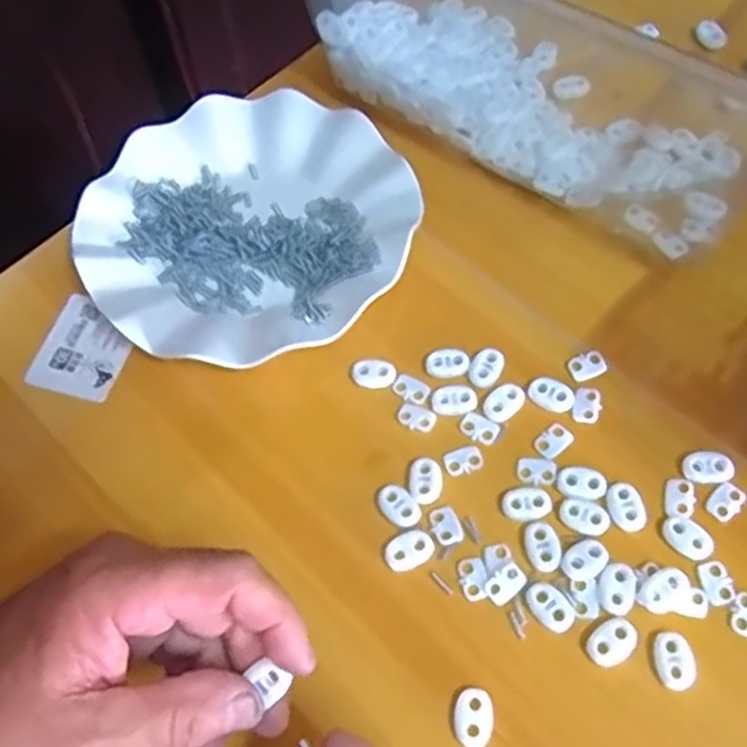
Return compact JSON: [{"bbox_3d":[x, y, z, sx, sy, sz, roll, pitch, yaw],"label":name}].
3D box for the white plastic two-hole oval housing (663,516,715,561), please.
[{"bbox_3d":[0.142,0.074,0.355,0.022,0.004,0.016,40,70,22],"label":"white plastic two-hole oval housing"}]

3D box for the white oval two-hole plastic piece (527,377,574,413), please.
[{"bbox_3d":[0.089,0.011,0.394,0.022,0.005,0.015,22,65,15],"label":"white oval two-hole plastic piece"}]

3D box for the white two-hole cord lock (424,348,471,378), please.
[{"bbox_3d":[0.038,-0.005,0.406,0.022,0.004,0.015,-11,61,-2],"label":"white two-hole cord lock"}]

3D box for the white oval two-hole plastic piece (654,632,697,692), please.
[{"bbox_3d":[0.126,0.120,0.329,0.016,0.004,0.023,-2,61,3],"label":"white oval two-hole plastic piece"}]

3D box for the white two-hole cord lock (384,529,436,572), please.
[{"bbox_3d":[0.017,0.081,0.361,0.023,0.004,0.016,-25,63,-10],"label":"white two-hole cord lock"}]

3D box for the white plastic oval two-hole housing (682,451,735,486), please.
[{"bbox_3d":[0.157,0.044,0.370,0.022,0.004,0.016,-3,61,2],"label":"white plastic oval two-hole housing"}]

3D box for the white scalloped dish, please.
[{"bbox_3d":[-0.072,-0.086,0.447,0.178,0.022,0.180,-2,61,3],"label":"white scalloped dish"}]

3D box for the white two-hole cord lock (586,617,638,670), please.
[{"bbox_3d":[0.102,0.114,0.335,0.022,0.004,0.016,-36,65,-15],"label":"white two-hole cord lock"}]

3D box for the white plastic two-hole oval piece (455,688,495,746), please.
[{"bbox_3d":[0.042,0.143,0.326,0.016,0.004,0.023,2,61,5],"label":"white plastic two-hole oval piece"}]

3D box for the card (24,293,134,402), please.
[{"bbox_3d":[-0.158,-0.015,0.434,0.049,0.004,0.058,14,63,11],"label":"card"}]

